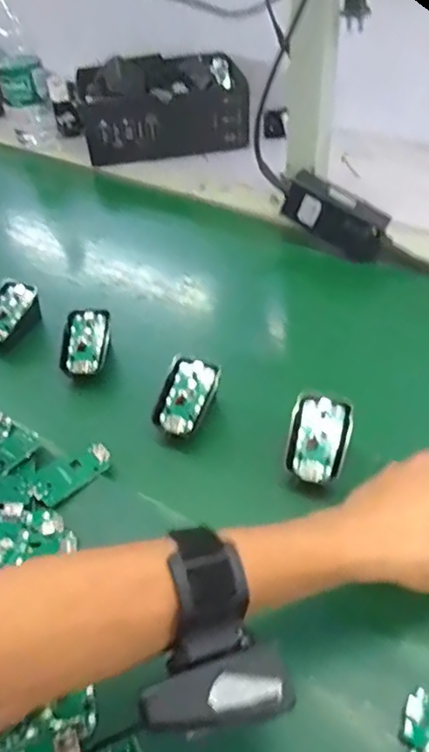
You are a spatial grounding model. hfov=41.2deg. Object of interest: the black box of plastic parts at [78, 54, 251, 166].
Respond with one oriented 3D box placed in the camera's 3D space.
[{"bbox_3d":[-0.078,-0.403,0.858,0.243,0.090,0.160,-9,45,-5],"label":"black box of plastic parts"}]

